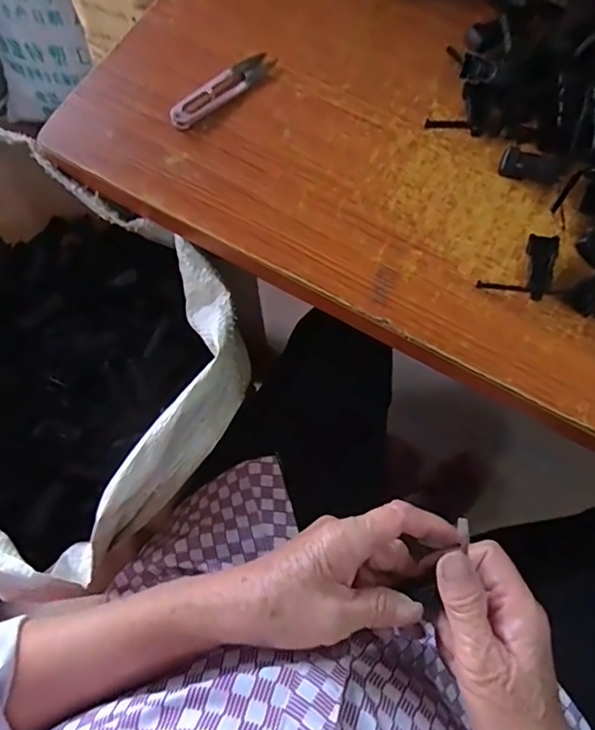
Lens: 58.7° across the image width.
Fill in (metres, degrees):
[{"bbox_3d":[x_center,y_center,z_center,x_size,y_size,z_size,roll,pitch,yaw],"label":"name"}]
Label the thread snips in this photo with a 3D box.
[{"bbox_3d":[-0.063,-0.232,0.441,0.105,0.014,0.023,-41,77,-11],"label":"thread snips"}]

